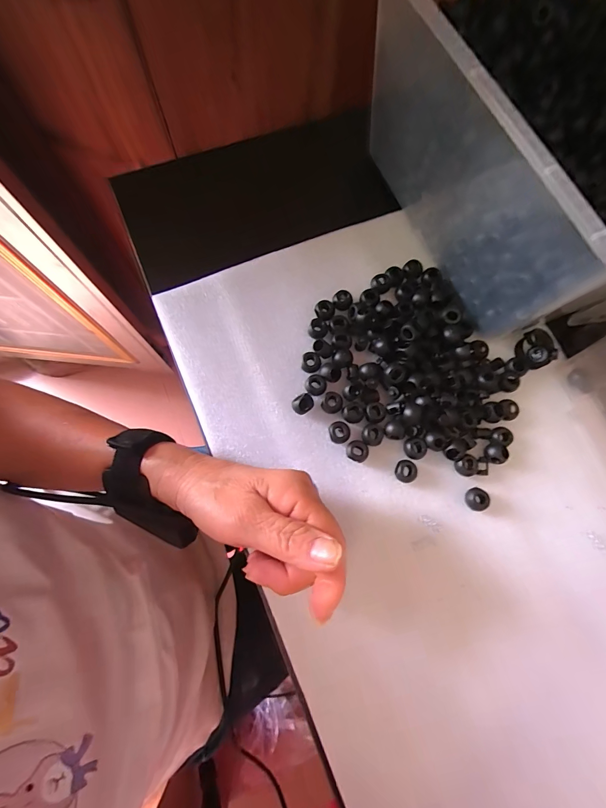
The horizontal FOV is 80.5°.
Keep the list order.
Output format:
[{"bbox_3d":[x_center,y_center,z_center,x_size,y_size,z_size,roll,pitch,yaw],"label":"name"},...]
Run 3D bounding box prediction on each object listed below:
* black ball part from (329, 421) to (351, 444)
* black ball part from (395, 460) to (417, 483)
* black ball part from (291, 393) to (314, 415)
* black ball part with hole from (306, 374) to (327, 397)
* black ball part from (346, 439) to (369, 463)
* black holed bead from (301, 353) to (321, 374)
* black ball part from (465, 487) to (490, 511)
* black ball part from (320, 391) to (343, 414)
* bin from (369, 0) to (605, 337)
[{"bbox_3d":[0.029,0.023,0.288,0.016,0.009,0.017,0,75,-1],"label":"black ball part"},{"bbox_3d":[0.081,0.053,0.283,0.016,0.010,0.017,0,75,-1],"label":"black ball part"},{"bbox_3d":[0.000,0.001,0.291,0.017,0.014,0.015,-38,80,-10],"label":"black ball part"},{"bbox_3d":[0.011,-0.016,0.296,0.017,0.007,0.016,0,75,-1],"label":"black ball part with hole"},{"bbox_3d":[0.043,0.037,0.285,0.017,0.012,0.016,0,75,-1],"label":"black ball part"},{"bbox_3d":[0.007,-0.034,0.301,0.016,0.010,0.016,0,75,-1],"label":"black holed bead"},{"bbox_3d":[0.136,0.074,0.279,0.015,0.010,0.017,6,75,0],"label":"black ball part"},{"bbox_3d":[0.025,-0.002,0.291,0.017,0.008,0.017,0,75,-1],"label":"black ball part"},{"bbox_3d":[0.236,-0.218,0.286,0.300,0.140,0.295,-23,77,-7],"label":"bin"}]

